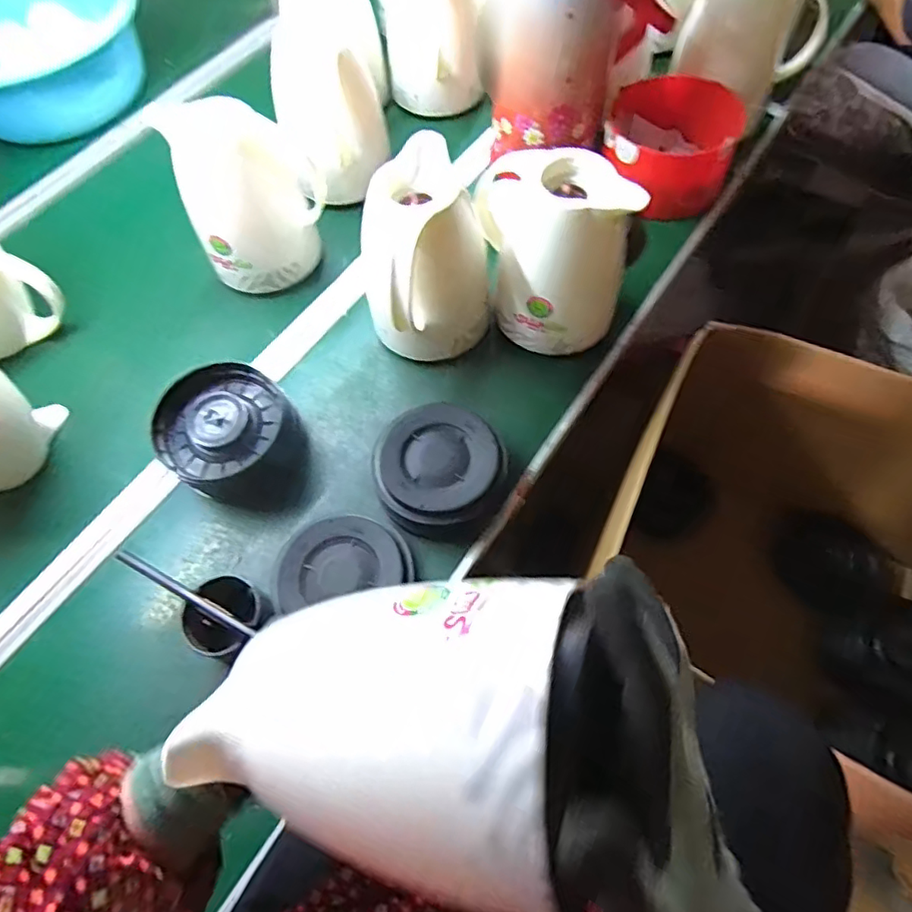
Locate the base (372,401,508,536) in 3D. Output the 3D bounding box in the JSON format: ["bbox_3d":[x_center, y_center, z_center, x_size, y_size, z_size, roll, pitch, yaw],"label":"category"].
[{"bbox_3d":[-0.021,0.013,0.606,0.127,0.055,0.116,-2,62,3],"label":"base"}]

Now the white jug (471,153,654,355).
[{"bbox_3d":[0.106,-0.221,0.655,0.148,0.206,0.129,-7,50,0],"label":"white jug"}]

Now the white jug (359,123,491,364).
[{"bbox_3d":[-0.037,-0.204,0.645,0.148,0.182,0.132,-34,65,-14],"label":"white jug"}]

